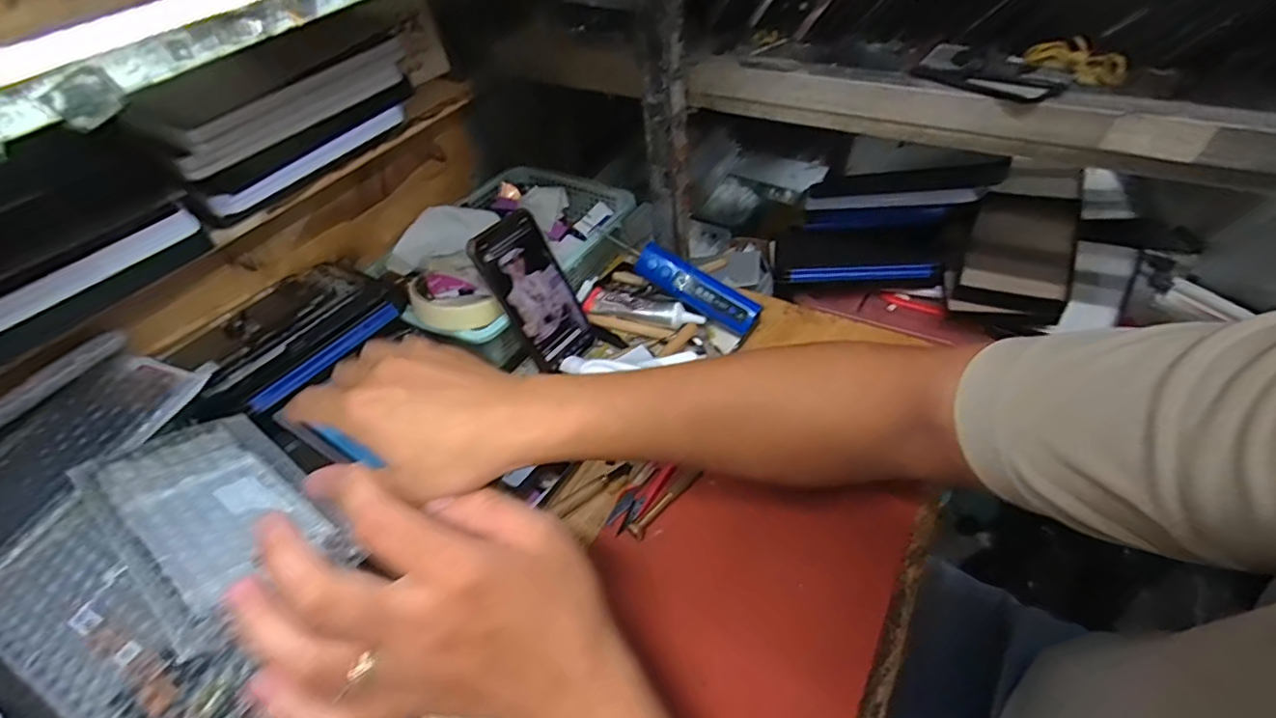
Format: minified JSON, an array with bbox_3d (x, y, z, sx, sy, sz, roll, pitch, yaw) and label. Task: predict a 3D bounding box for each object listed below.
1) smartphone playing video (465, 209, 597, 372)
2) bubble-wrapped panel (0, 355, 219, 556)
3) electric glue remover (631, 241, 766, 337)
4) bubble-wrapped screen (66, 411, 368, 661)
[{"bbox_3d":[-0.094,-0.060,0.509,0.007,0.143,0.073,2,38,46],"label":"smartphone playing video"},{"bbox_3d":[-0.360,0.069,0.333,0.080,0.014,0.187,10,50,15],"label":"bubble-wrapped panel"},{"bbox_3d":[0.060,-0.072,0.551,0.130,0.026,0.030,33,57,9],"label":"electric glue remover"},{"bbox_3d":[-0.232,0.081,0.305,0.162,0.007,0.086,27,32,28],"label":"bubble-wrapped screen"}]

